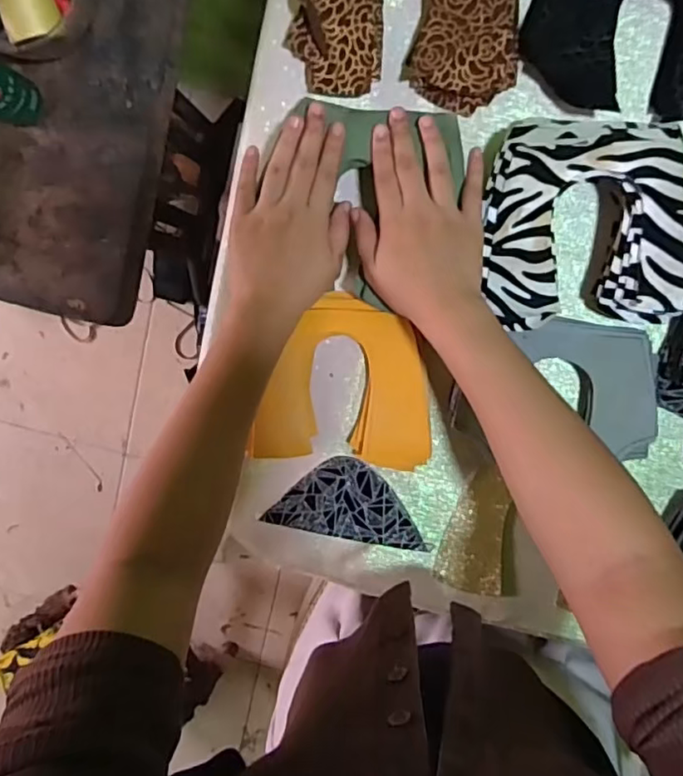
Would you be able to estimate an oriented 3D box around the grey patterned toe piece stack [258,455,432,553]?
[{"bbox_3d":[0.009,0.100,0.529,0.137,0.012,0.069,12,98,5],"label":"grey patterned toe piece stack"}]

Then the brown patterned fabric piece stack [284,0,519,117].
[{"bbox_3d":[0.052,-0.297,0.459,0.175,0.042,0.141,8,97,6],"label":"brown patterned fabric piece stack"}]

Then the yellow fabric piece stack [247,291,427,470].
[{"bbox_3d":[0.006,-0.005,0.506,0.142,0.024,0.139,6,97,6],"label":"yellow fabric piece stack"}]

